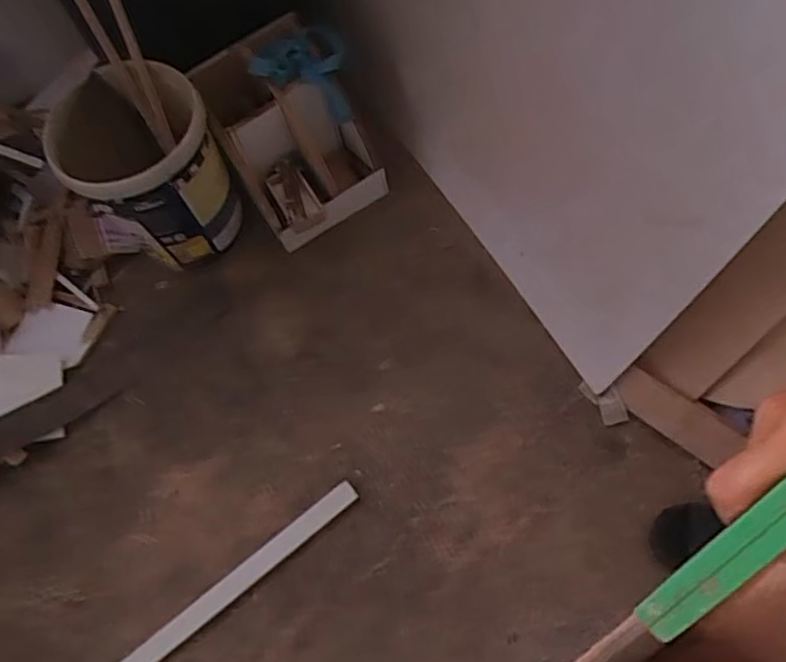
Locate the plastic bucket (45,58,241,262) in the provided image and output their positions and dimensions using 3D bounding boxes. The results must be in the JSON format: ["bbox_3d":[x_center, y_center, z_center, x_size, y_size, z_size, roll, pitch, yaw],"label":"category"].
[{"bbox_3d":[-0.512,-0.349,1.363,0.297,0.325,0.283,-20,65,-3],"label":"plastic bucket"}]

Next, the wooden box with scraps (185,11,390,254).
[{"bbox_3d":[-0.197,-0.425,1.392,0.321,0.427,0.134,-30,34,-4],"label":"wooden box with scraps"}]

